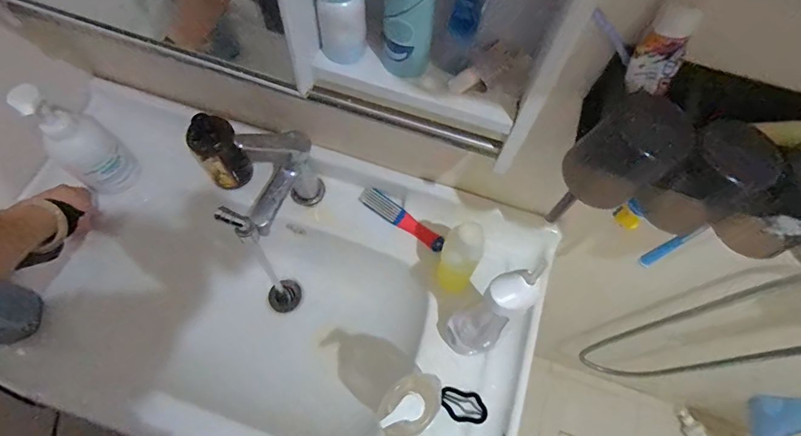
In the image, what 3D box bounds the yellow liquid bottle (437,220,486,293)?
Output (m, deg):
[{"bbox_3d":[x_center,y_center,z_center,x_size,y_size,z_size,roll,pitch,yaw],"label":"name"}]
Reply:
[{"bbox_3d":[0.080,0.055,0.564,0.049,0.136,0.048,1,64,-2],"label":"yellow liquid bottle"}]

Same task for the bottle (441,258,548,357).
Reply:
[{"bbox_3d":[0.104,0.117,0.509,0.068,0.233,0.064,1,64,-3],"label":"bottle"}]

